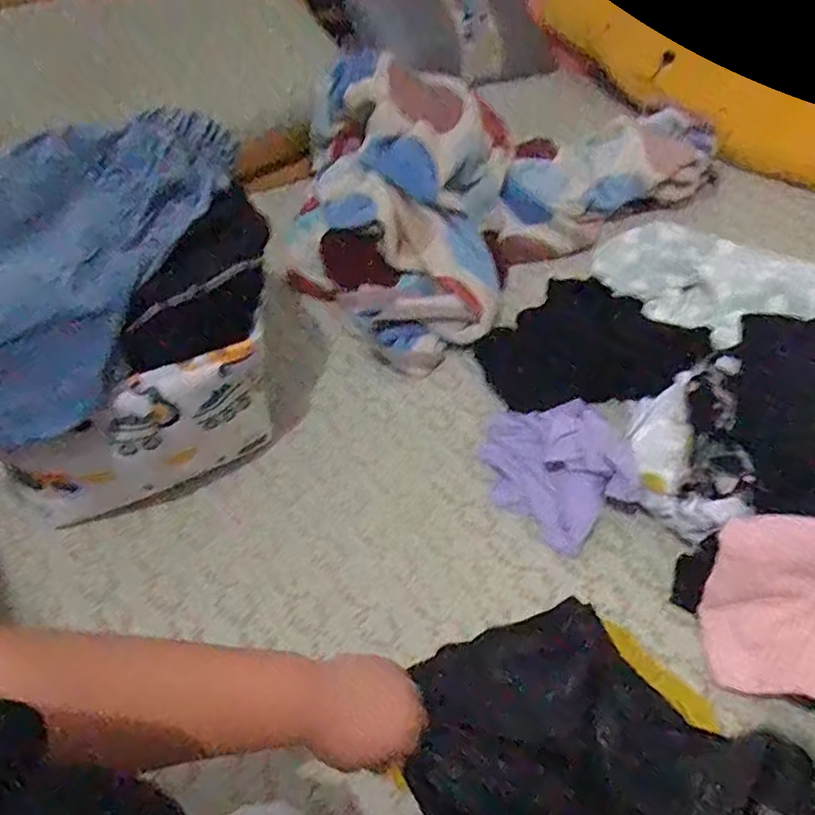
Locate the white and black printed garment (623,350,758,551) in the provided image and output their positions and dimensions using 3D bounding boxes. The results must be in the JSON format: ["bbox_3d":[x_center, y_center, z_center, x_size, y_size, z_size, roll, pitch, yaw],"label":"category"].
[{"bbox_3d":[0.327,0.046,0.717,0.120,0.102,0.215,8,51,4],"label":"white and black printed garment"}]

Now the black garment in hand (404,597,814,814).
[{"bbox_3d":[0.162,0.307,0.545,0.301,0.066,0.255,-18,54,-12],"label":"black garment in hand"}]

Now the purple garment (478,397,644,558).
[{"bbox_3d":[0.183,0.068,0.751,0.157,0.058,0.215,-13,52,-9],"label":"purple garment"}]

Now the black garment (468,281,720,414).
[{"bbox_3d":[0.257,-0.101,0.866,0.295,0.070,0.212,-10,51,-6],"label":"black garment"}]

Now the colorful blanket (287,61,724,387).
[{"bbox_3d":[0.166,-0.441,1.050,0.827,0.235,0.450,-35,58,-23],"label":"colorful blanket"}]

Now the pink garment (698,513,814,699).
[{"bbox_3d":[0.413,0.200,0.602,0.208,0.032,0.173,-2,66,26],"label":"pink garment"}]

